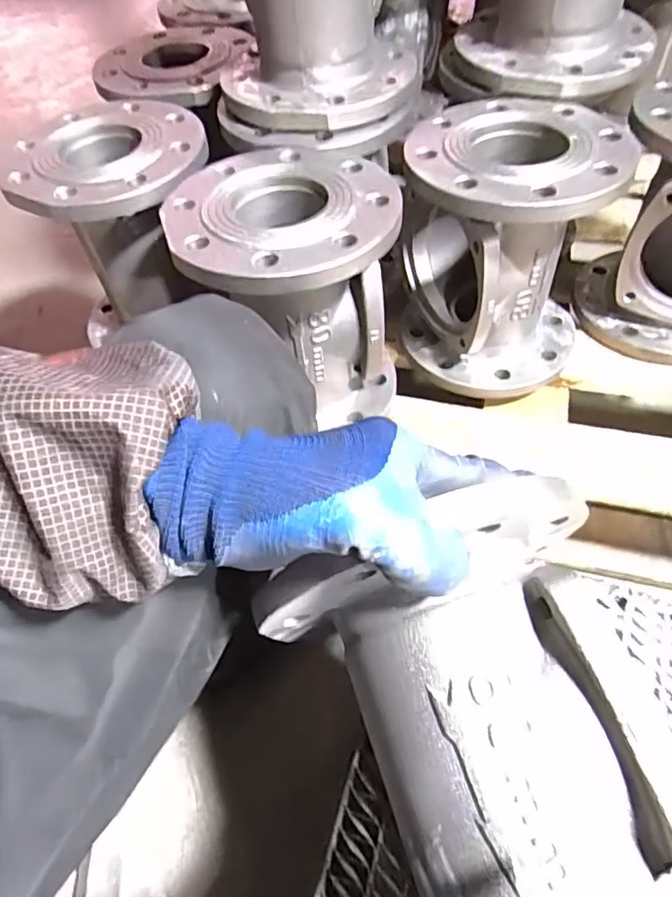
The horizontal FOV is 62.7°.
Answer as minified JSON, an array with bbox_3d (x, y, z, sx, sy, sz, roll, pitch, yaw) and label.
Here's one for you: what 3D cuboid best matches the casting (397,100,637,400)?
[{"bbox_3d":[0.161,-0.192,0.551,0.182,0.218,0.176,10,57,11],"label":"casting"}]

